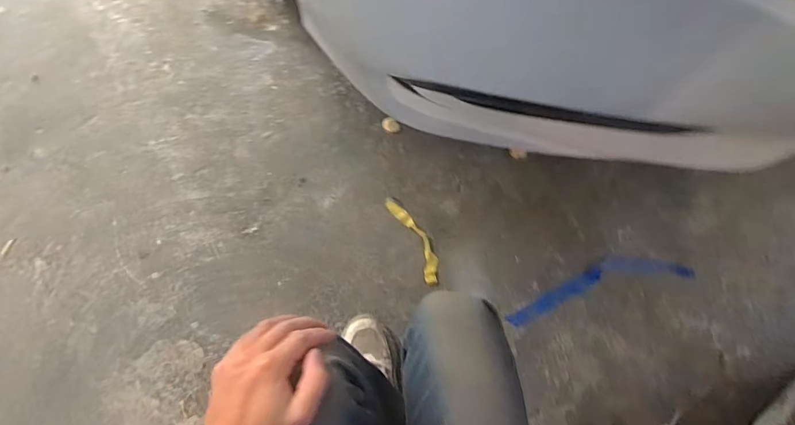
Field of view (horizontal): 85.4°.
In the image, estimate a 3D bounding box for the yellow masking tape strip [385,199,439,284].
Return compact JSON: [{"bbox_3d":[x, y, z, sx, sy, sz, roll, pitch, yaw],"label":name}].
[{"bbox_3d":[0.035,0.050,0.829,0.040,0.007,0.183,-27,85,-3],"label":"yellow masking tape strip"}]

